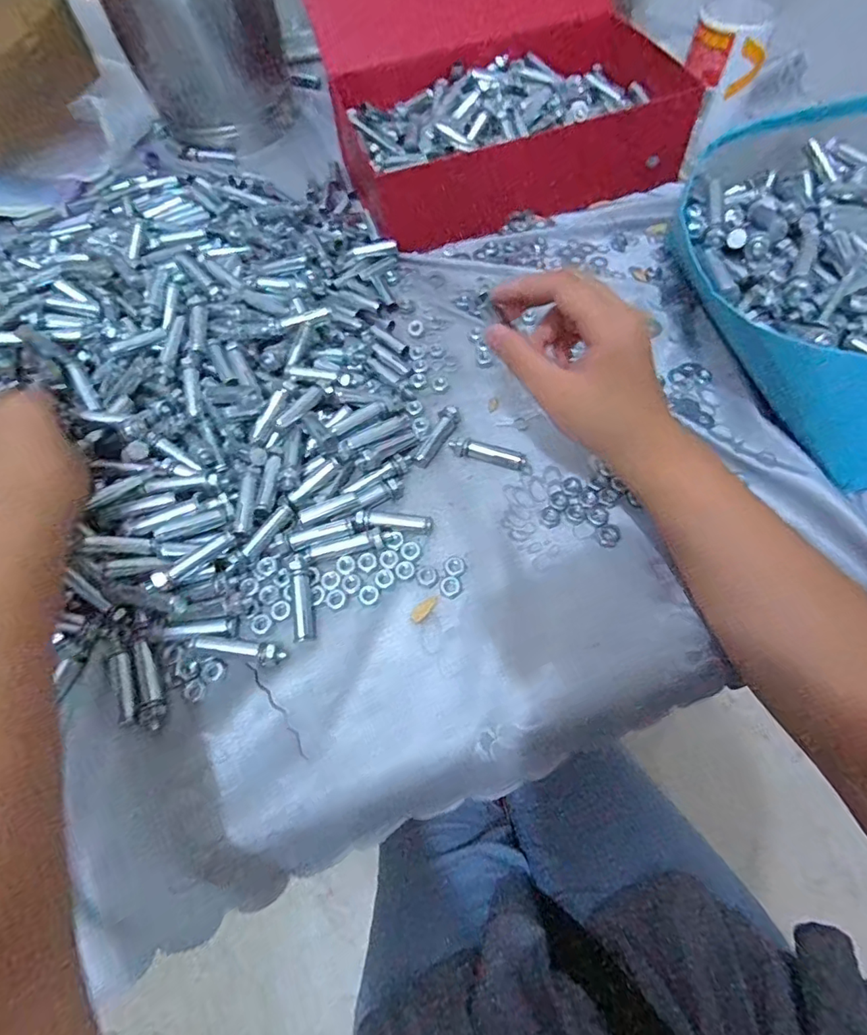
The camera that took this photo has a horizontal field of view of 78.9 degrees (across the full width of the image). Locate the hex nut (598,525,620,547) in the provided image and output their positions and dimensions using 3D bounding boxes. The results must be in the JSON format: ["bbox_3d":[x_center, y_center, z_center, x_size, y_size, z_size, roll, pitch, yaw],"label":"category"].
[{"bbox_3d":[0.115,0.011,0.345,0.013,0.004,0.017,28,68,17],"label":"hex nut"}]

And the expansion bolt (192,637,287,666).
[{"bbox_3d":[-0.118,0.079,0.320,0.056,0.011,0.012,10,64,9],"label":"expansion bolt"}]

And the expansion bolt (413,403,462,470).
[{"bbox_3d":[0.002,-0.060,0.385,0.014,0.012,0.051,27,67,16],"label":"expansion bolt"}]

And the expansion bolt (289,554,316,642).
[{"bbox_3d":[-0.083,0.050,0.332,0.013,0.008,0.054,1,71,-31],"label":"expansion bolt"}]

